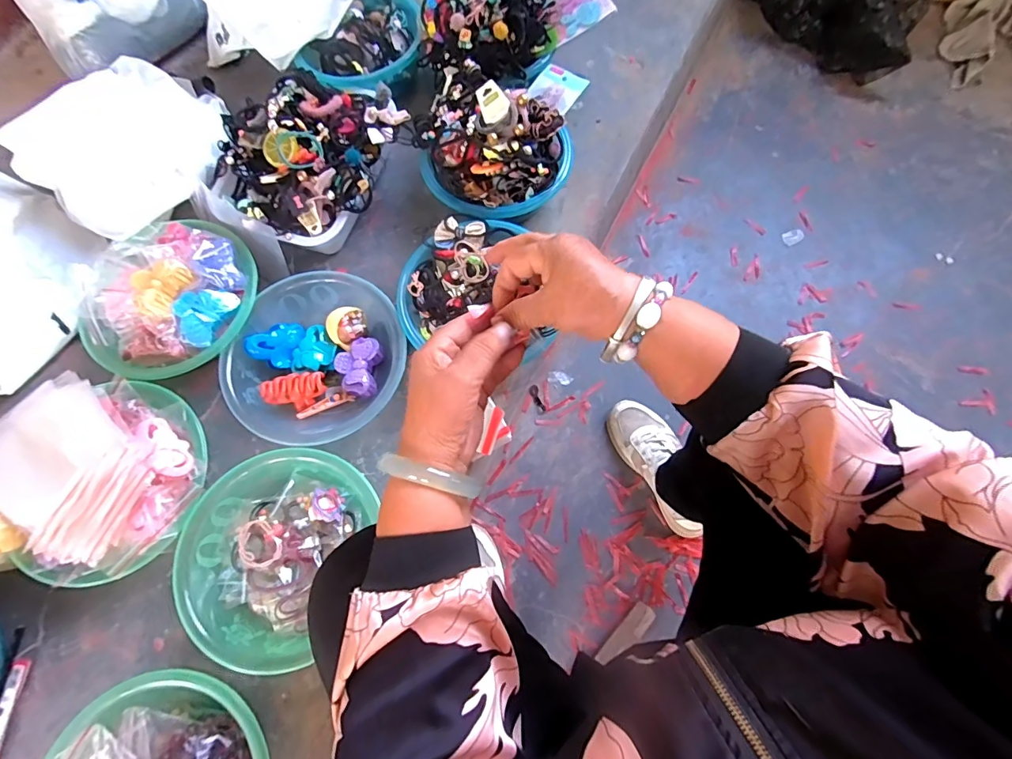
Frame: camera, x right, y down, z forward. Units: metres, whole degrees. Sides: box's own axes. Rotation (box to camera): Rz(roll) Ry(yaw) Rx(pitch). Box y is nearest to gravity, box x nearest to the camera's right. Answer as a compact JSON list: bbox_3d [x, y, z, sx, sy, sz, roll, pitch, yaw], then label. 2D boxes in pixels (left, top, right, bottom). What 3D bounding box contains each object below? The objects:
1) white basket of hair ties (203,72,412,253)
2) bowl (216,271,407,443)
[{"bbox_3d":[-0.279,-0.328,0.694,0.208,0.125,0.295,40,78,13],"label":"white basket of hair ties"},{"bbox_3d":[-0.257,-0.030,0.635,0.225,0.077,0.214,0,71,1],"label":"bowl"}]

